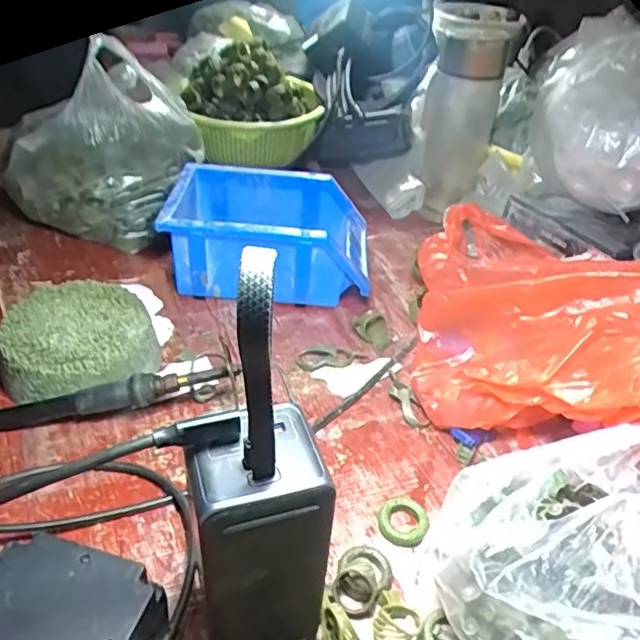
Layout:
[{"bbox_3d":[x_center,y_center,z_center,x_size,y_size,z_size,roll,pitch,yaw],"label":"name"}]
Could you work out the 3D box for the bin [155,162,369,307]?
[{"bbox_3d":[-0.046,-0.082,0.560,0.180,0.081,0.133,3,38,1],"label":"bin"}]

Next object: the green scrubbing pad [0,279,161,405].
[{"bbox_3d":[-0.175,0.014,0.433,0.103,0.040,0.103,-12,40,-17],"label":"green scrubbing pad"}]

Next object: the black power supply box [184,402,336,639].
[{"bbox_3d":[-0.028,0.107,0.274,0.054,0.135,0.045,-9,40,-14],"label":"black power supply box"}]

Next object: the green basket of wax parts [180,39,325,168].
[{"bbox_3d":[-0.083,-0.274,0.751,0.164,0.110,0.181,-9,40,-14],"label":"green basket of wax parts"}]

